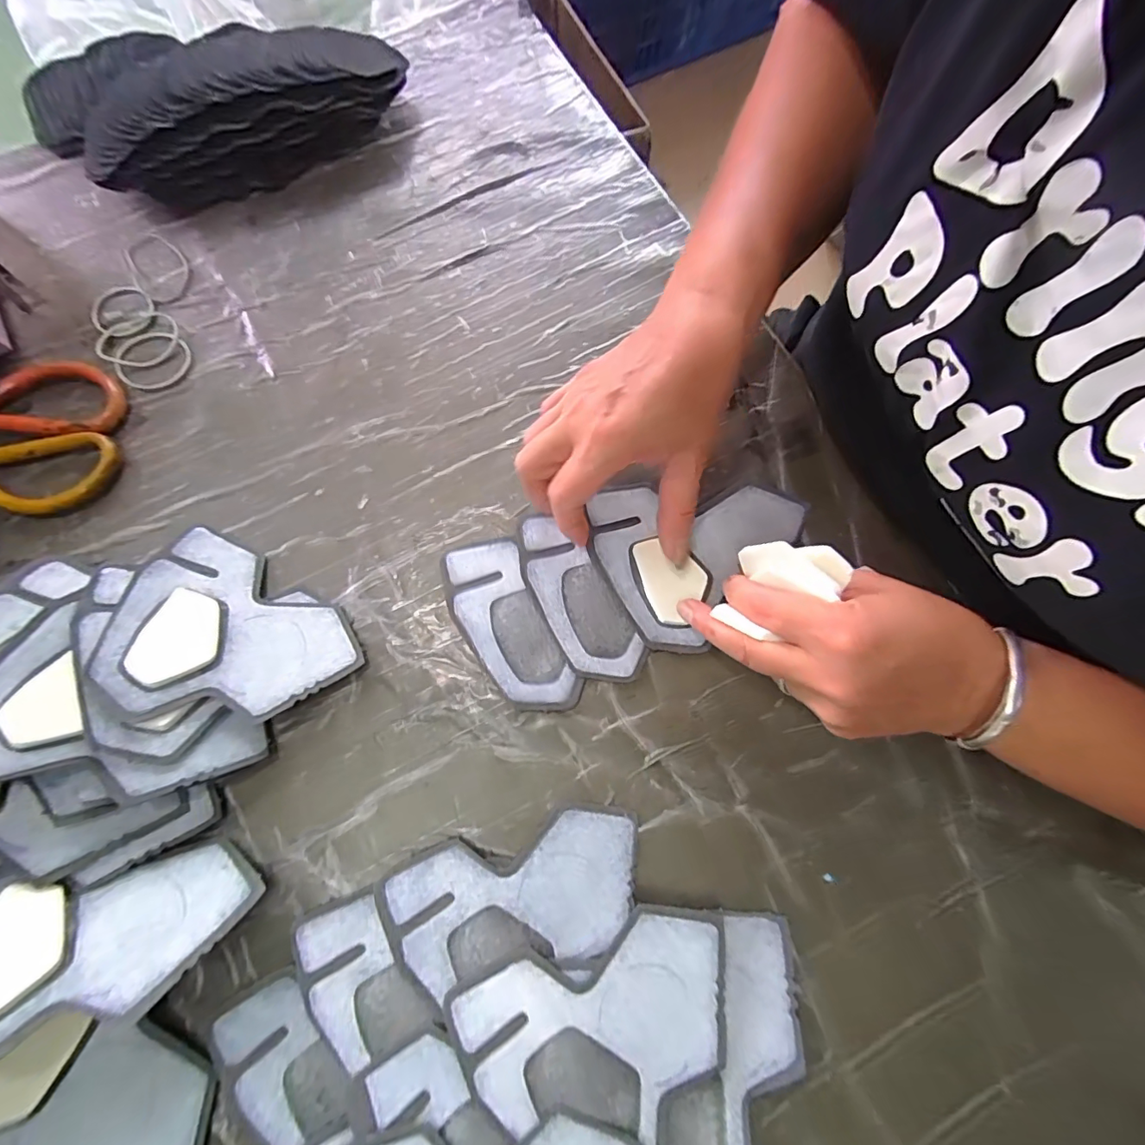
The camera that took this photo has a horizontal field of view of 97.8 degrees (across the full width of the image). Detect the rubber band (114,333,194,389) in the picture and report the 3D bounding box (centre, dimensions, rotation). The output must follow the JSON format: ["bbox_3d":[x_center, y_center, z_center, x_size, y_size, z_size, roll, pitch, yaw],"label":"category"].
[{"bbox_3d":[-0.286,-0.145,0.341,0.047,0.004,0.043,-29,82,-9],"label":"rubber band"}]

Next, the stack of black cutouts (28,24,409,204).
[{"bbox_3d":[-0.267,-0.363,0.376,0.267,0.055,0.153,-24,76,-6],"label":"stack of black cutouts"}]

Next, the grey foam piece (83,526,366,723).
[{"bbox_3d":[-0.196,0.038,0.277,0.126,0.009,0.098,35,58,3],"label":"grey foam piece"}]

